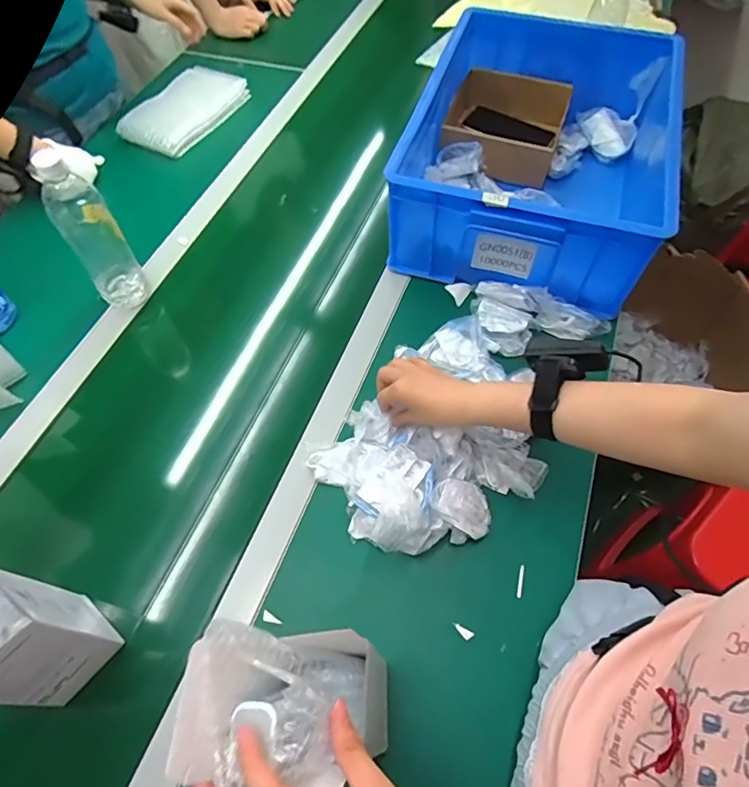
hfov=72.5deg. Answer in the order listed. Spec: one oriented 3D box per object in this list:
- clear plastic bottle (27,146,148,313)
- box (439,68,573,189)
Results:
[{"bbox_3d":[-0.366,-0.207,0.663,0.065,0.223,0.056,-32,63,-17],"label":"clear plastic bottle"},{"bbox_3d":[0.221,-0.461,0.892,0.197,0.088,0.198,17,60,9],"label":"box"}]

